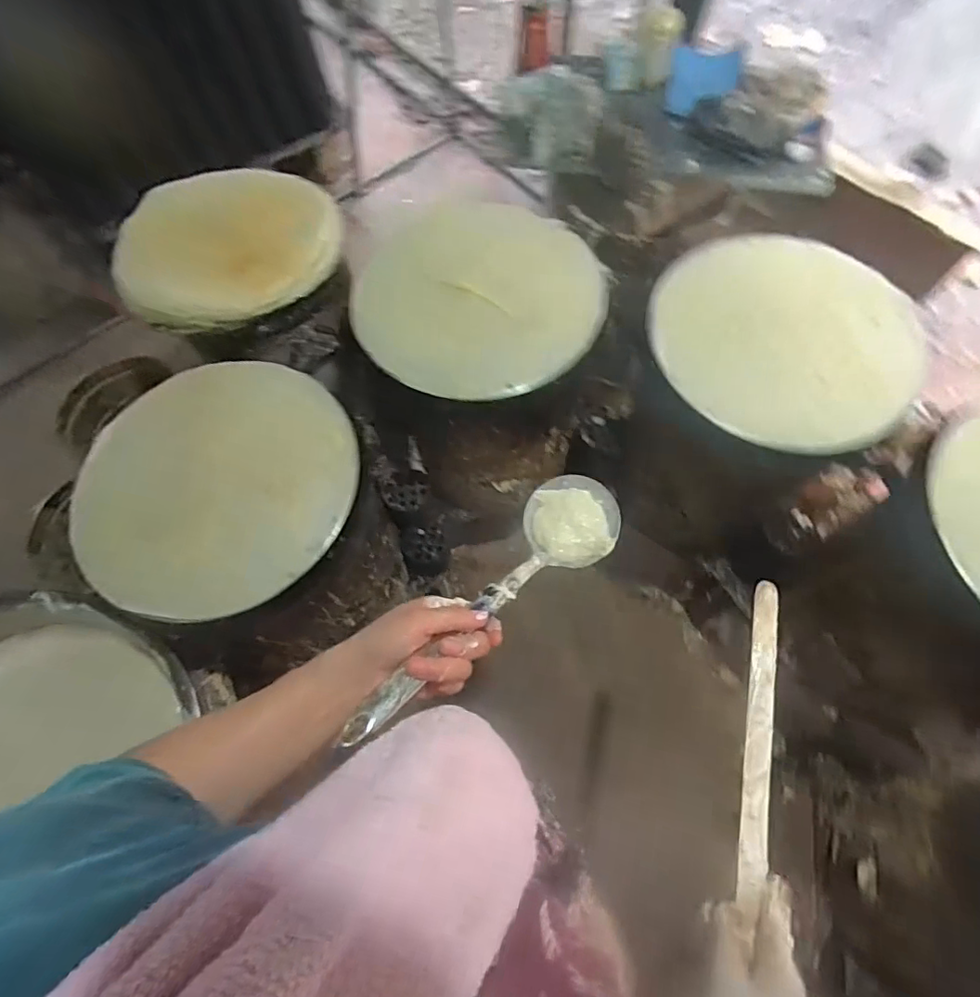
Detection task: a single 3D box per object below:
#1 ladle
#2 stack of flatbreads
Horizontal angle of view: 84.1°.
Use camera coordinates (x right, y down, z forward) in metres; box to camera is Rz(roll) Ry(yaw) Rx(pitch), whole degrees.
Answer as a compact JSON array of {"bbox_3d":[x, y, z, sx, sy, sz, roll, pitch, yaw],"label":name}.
[{"bbox_3d":[0.011,0.080,0.466,0.093,0.054,0.325,35,45,16],"label":"ladle"},{"bbox_3d":[-0.423,-0.408,0.902,0.373,0.077,0.243,-17,98,-13],"label":"stack of flatbreads"}]

